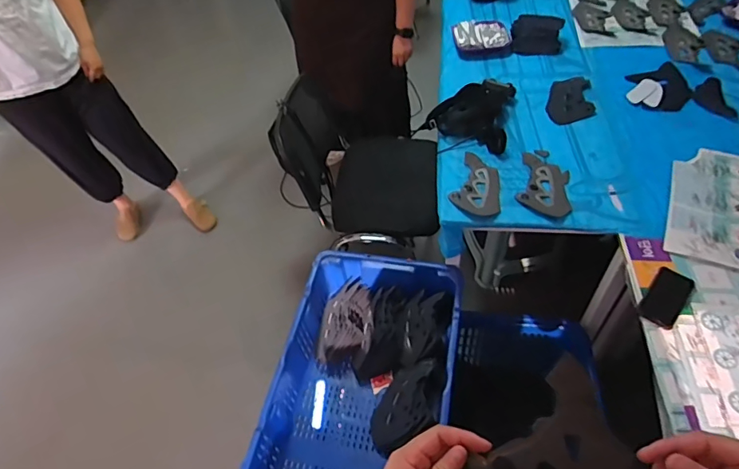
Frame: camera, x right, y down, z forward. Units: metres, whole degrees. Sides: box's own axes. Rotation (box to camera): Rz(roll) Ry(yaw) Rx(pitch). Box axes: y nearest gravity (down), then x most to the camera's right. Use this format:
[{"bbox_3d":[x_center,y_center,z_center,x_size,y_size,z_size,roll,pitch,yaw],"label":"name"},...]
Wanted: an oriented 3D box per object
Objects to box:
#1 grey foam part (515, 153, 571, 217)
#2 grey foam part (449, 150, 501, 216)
[{"bbox_3d":[0.459,-0.131,1.240,0.129,0.014,0.206,13,53,15],"label":"grey foam part"},{"bbox_3d":[0.280,-0.131,1.249,0.124,0.018,0.211,5,52,9],"label":"grey foam part"}]

